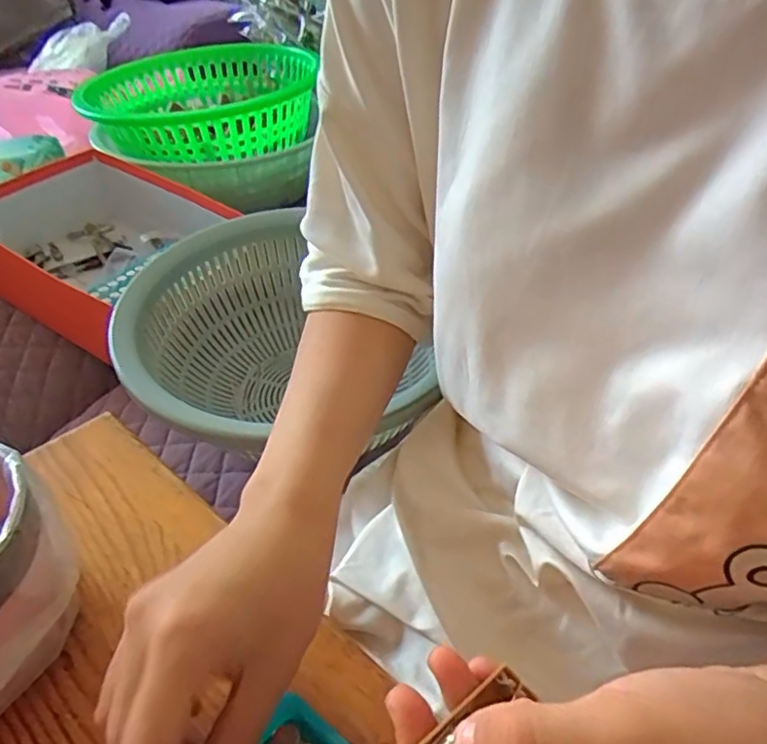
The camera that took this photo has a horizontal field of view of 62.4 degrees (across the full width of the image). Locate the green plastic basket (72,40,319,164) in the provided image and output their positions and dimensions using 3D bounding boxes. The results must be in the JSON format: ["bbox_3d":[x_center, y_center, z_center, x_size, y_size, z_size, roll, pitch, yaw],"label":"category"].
[{"bbox_3d":[-0.241,-0.370,0.877,0.294,0.085,0.320,0,38,2],"label":"green plastic basket"}]

